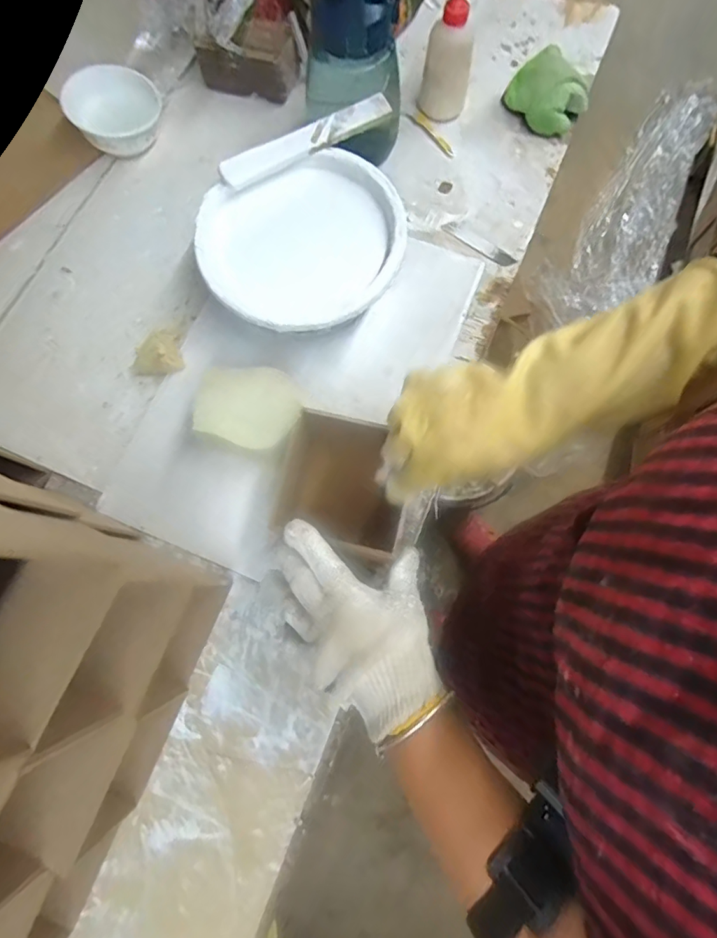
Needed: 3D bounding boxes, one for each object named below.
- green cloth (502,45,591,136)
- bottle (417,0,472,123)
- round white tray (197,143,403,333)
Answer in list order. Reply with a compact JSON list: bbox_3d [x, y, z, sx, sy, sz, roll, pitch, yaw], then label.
[{"bbox_3d":[0.255,-0.504,0.625,0.078,0.054,0.109,-33,77,-7],"label":"green cloth"},{"bbox_3d":[0.111,-0.516,0.571,0.059,0.164,0.047,8,76,3],"label":"bottle"},{"bbox_3d":[-0.058,-0.239,0.506,0.213,0.031,0.193,-20,76,-4],"label":"round white tray"}]

